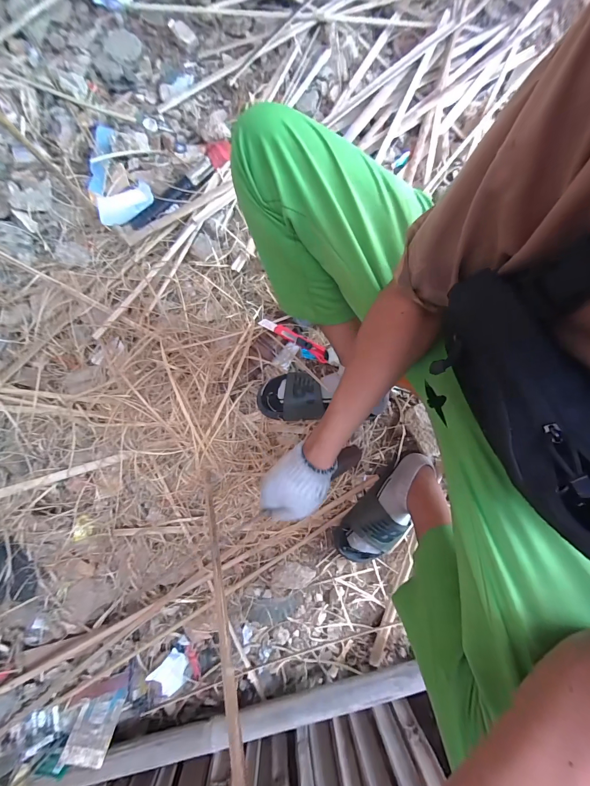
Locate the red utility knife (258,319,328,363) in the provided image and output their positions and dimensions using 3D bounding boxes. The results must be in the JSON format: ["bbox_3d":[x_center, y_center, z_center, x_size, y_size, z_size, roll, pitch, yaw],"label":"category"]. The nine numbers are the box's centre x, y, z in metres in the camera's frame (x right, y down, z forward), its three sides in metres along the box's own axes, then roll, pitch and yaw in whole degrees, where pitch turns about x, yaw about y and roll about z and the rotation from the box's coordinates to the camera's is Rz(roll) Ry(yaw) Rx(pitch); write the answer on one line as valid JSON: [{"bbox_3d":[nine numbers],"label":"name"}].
[{"bbox_3d":[0.002,-0.125,0.709,0.174,0.019,0.032,28,80,-9],"label":"red utility knife"}]

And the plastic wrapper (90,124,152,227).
[{"bbox_3d":[-0.457,-0.548,0.741,0.134,0.049,0.296,-28,81,-6],"label":"plastic wrapper"}]

